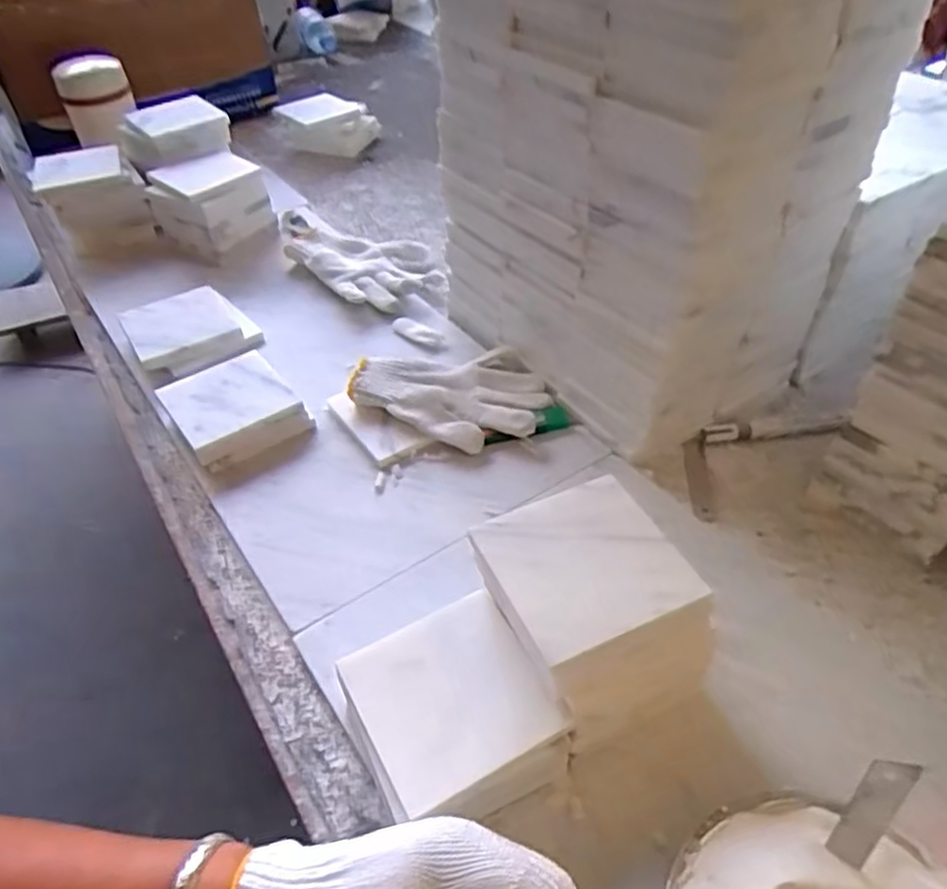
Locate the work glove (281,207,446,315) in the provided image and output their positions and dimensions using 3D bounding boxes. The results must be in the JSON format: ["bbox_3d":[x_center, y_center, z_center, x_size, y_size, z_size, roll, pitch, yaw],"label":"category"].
[{"bbox_3d":[-0.155,-0.235,0.875,0.281,0.039,0.147,33,55,29],"label":"work glove"}]

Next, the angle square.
[{"bbox_3d":[0.238,0.002,0.628,0.184,0.013,0.074,-28,51,-24],"label":"angle square"}]

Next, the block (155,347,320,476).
[{"bbox_3d":[-0.216,-0.030,0.654,0.100,0.035,0.113,-30,52,-25],"label":"block"}]

